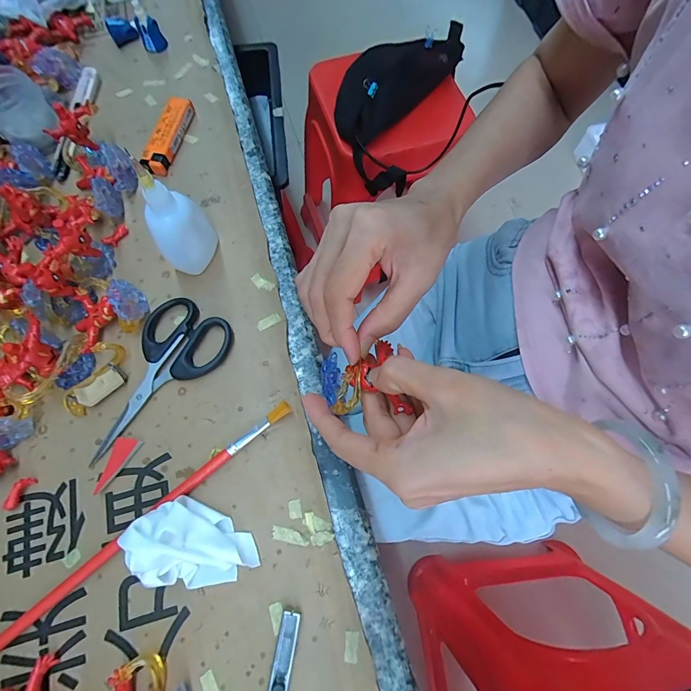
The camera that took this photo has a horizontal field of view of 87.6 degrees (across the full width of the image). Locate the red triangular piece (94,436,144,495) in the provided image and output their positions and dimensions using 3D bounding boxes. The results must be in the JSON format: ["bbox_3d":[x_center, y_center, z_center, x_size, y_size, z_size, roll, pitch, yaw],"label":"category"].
[{"bbox_3d":[-0.158,0.080,0.246,0.015,0.004,0.041,30,74,10],"label":"red triangular piece"}]

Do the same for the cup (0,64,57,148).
[{"bbox_3d":[-0.285,-0.203,0.307,0.047,0.034,0.049,0,71,-1],"label":"cup"}]

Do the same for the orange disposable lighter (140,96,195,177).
[{"bbox_3d":[-0.159,-0.191,0.326,0.022,0.017,0.078,15,71,6],"label":"orange disposable lighter"}]

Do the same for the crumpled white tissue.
[{"bbox_3d":[-0.093,0.124,0.211,0.072,0.039,0.051,27,73,10],"label":"crumpled white tissue"}]

